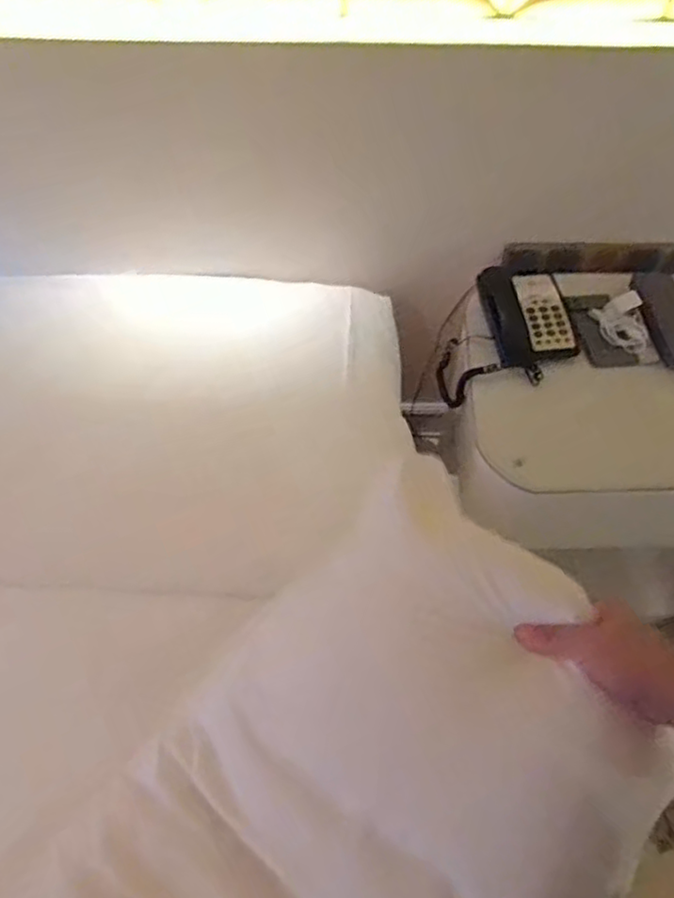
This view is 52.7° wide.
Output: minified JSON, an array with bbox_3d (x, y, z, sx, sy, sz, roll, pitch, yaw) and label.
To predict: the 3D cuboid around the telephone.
[{"bbox_3d":[0.366,-0.259,1.288,0.166,0.052,0.226,-7,53,-7],"label":"telephone"}]

